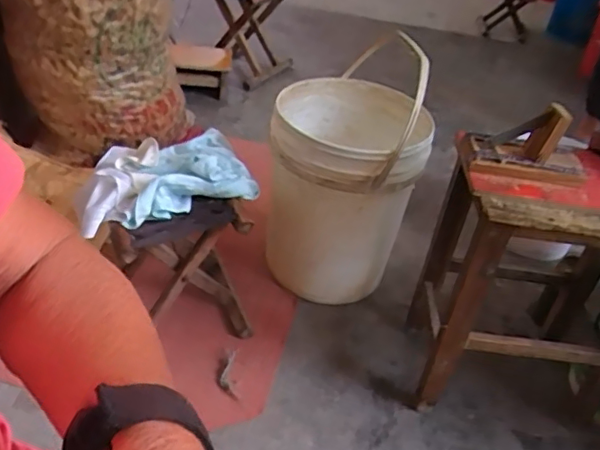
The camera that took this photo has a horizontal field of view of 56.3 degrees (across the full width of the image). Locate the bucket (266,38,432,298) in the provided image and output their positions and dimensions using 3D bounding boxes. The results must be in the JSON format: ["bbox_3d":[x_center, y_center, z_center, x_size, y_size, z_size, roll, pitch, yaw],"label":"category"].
[{"bbox_3d":[0.088,-0.097,1.171,0.296,0.441,0.340,13,37,7],"label":"bucket"}]

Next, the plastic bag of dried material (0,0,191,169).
[{"bbox_3d":[-0.489,-0.483,1.349,0.400,0.572,0.309,-10,41,-22],"label":"plastic bag of dried material"}]

